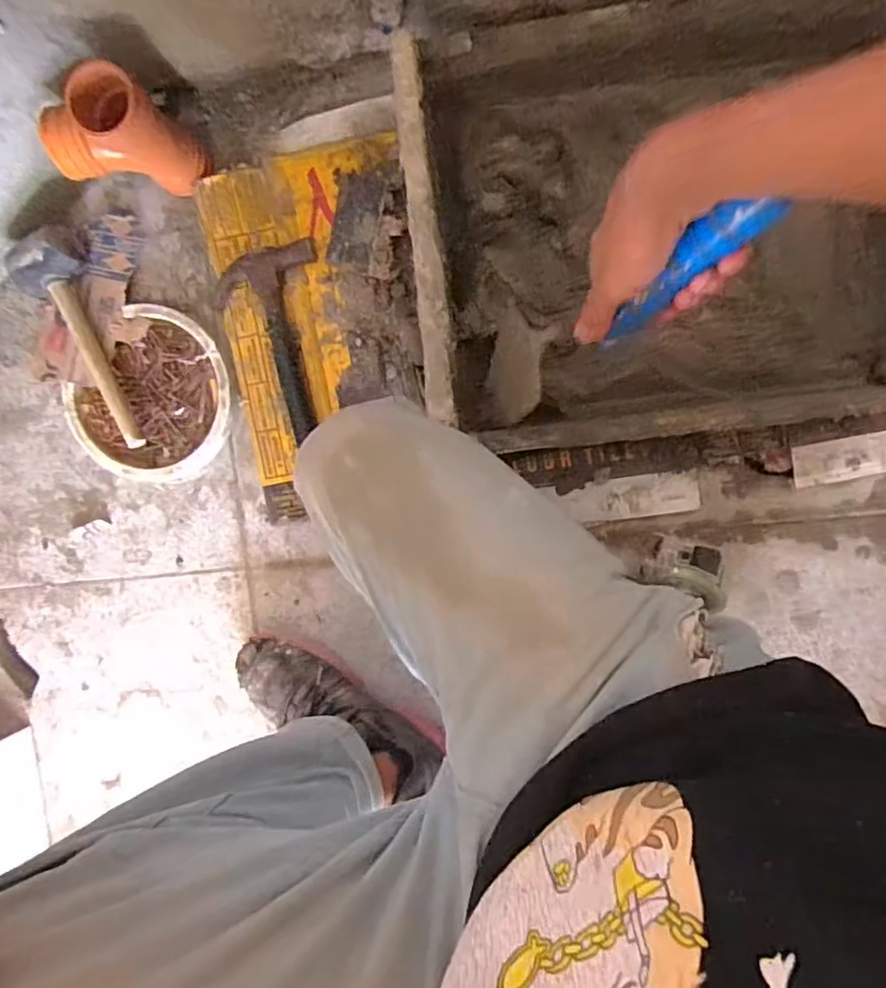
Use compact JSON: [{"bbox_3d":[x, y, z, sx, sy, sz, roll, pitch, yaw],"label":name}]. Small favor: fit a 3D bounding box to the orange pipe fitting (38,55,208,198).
[{"bbox_3d":[-0.319,-0.354,0.598,0.120,0.136,0.066,1,97,6],"label":"orange pipe fitting"}]

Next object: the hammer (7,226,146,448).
[{"bbox_3d":[-0.407,-0.167,0.671,0.078,0.041,0.251,-15,95,7],"label":"hammer"}]

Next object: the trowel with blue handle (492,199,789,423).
[{"bbox_3d":[0.108,-0.126,0.432,0.038,0.260,0.075,-33,96,-36],"label":"trowel with blue handle"}]

